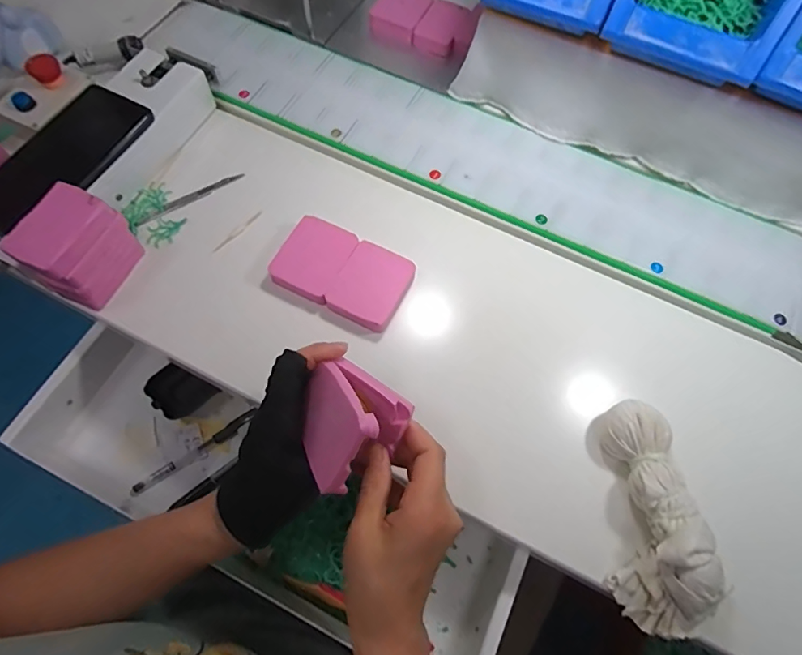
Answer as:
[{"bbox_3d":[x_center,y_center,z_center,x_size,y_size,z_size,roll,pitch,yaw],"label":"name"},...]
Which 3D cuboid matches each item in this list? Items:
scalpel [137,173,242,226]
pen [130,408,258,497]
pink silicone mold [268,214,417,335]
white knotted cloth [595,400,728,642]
[{"bbox_3d":[-0.207,-0.128,0.463,0.110,0.005,0.010,-31,71,-16],"label":"scalpel"},{"bbox_3d":[-0.207,0.126,0.478,0.135,0.012,0.013,-36,72,-16],"label":"pen"},{"bbox_3d":[-0.052,-0.049,0.428,0.117,0.018,0.075,26,68,9],"label":"pink silicone mold"},{"bbox_3d":[0.186,0.133,0.341,0.062,0.049,0.158,6,66,1],"label":"white knotted cloth"}]

